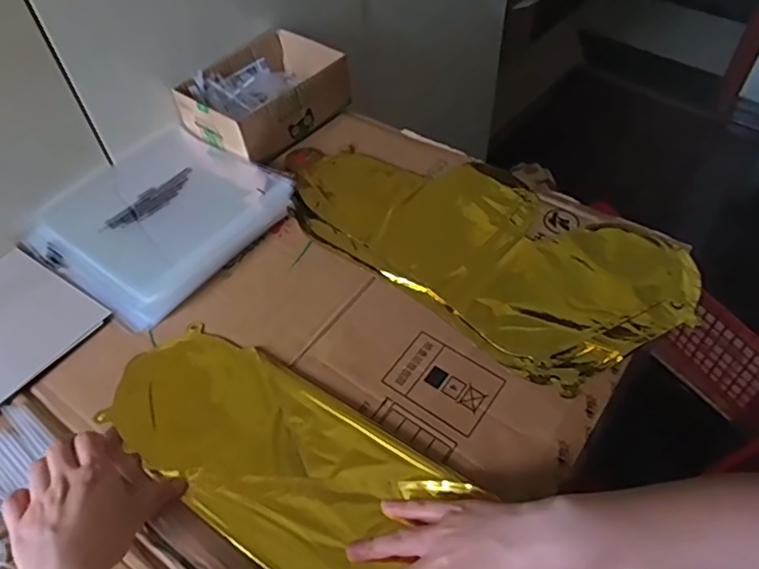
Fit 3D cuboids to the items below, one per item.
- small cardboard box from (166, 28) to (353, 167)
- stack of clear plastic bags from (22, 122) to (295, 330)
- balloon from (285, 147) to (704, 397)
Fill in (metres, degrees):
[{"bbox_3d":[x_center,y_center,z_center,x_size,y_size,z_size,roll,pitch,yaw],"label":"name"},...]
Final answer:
[{"bbox_3d":[-0.151,-0.240,0.728,0.152,0.069,0.183,32,59,25],"label":"small cardboard box"},{"bbox_3d":[-0.242,-0.079,0.638,0.216,0.025,0.229,31,58,24],"label":"stack of clear plastic bags"},{"bbox_3d":[0.098,-0.059,0.622,0.432,0.020,0.225,33,59,26],"label":"balloon"}]

